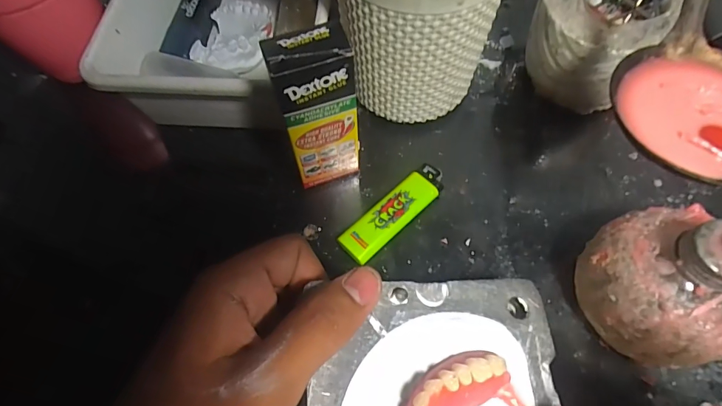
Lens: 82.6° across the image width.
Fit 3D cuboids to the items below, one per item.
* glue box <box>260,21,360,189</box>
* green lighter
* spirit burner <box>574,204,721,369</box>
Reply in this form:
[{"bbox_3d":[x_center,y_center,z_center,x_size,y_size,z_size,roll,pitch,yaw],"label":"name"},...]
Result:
[{"bbox_3d":[-0.023,-0.046,0.230,0.038,0.111,0.020,-19,65,-7],"label":"glue box"},{"bbox_3d":[0.021,0.006,0.257,0.078,0.013,0.022,-41,69,-17],"label":"green lighter"},{"bbox_3d":[0.150,0.040,0.202,0.072,0.072,0.075,-23,65,-9],"label":"spirit burner"}]

